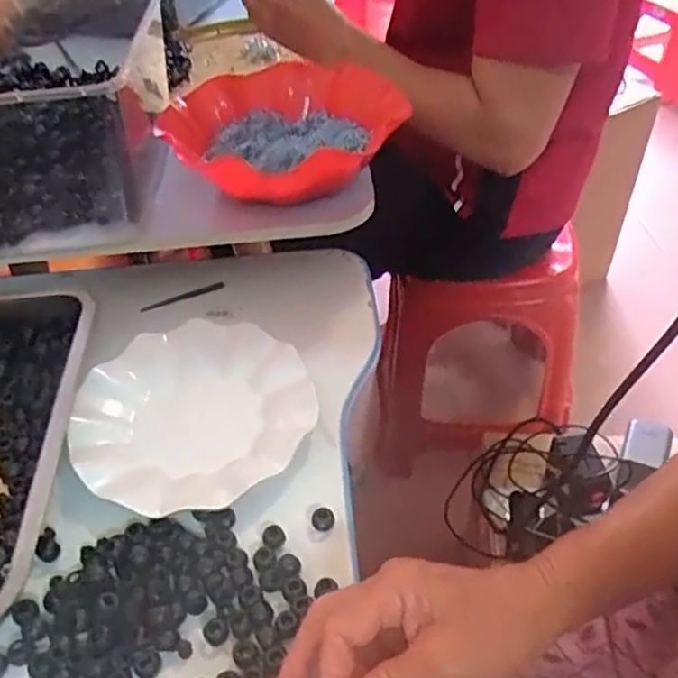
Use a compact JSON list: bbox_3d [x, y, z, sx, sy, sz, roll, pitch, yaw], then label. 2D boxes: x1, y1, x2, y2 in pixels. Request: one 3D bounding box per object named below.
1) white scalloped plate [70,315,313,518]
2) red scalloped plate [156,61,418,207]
[{"bbox_3d":[-0.113,0.055,0.526,0.172,0.026,0.182,-2,44,2],"label":"white scalloped plate"},{"bbox_3d":[-0.063,-0.211,0.660,0.222,0.066,0.229,-2,44,2],"label":"red scalloped plate"}]

